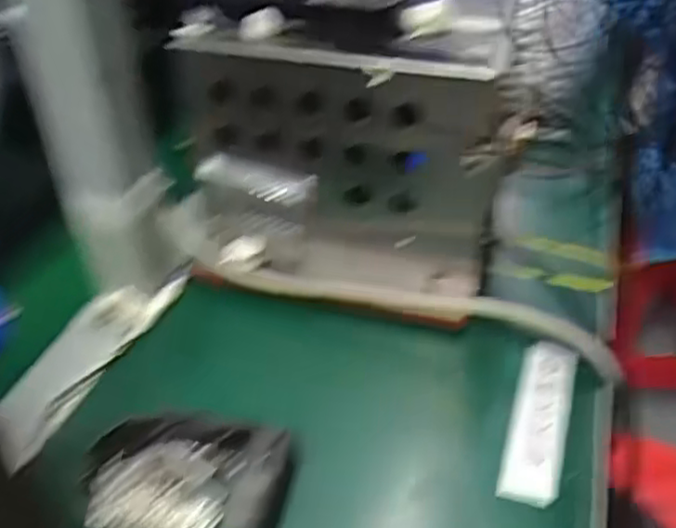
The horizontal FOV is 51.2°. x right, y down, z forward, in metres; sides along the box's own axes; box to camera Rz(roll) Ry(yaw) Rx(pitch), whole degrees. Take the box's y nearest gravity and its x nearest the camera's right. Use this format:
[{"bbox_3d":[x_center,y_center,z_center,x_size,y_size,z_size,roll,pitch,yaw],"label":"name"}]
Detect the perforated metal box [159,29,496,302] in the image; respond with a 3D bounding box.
[{"bbox_3d":[0.001,-0.057,0.455,0.191,0.160,0.077,13,40,17],"label":"perforated metal box"}]

